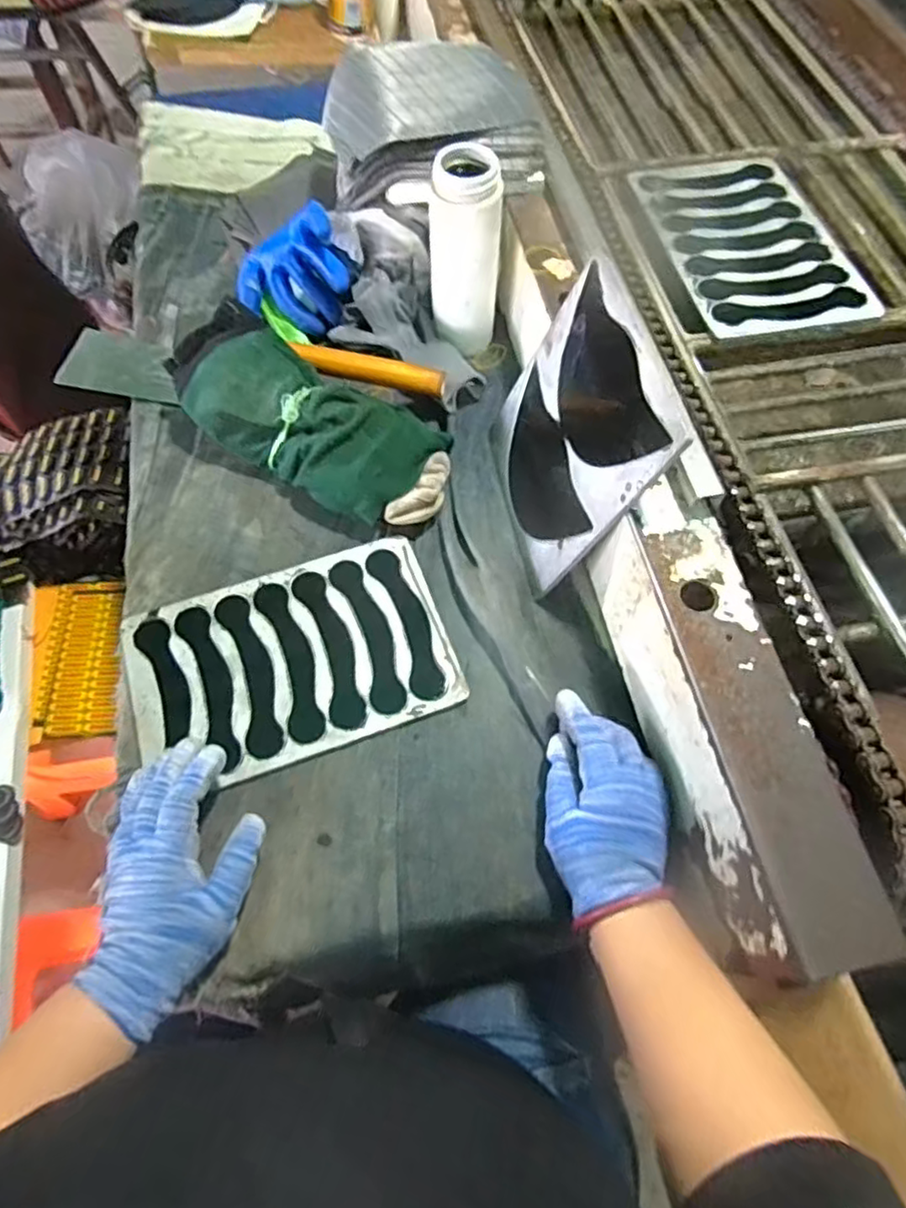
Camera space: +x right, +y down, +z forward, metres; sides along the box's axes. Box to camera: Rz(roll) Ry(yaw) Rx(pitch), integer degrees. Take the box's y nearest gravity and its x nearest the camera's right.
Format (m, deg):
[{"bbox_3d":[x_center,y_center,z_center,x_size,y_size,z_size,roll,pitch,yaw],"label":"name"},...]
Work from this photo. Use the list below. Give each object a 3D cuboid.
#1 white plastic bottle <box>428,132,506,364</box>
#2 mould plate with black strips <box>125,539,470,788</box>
[{"bbox_3d":[0.012,-0.328,0.626,0.062,0.174,0.055,0,63,-1],"label":"white plastic bottle"},{"bbox_3d":[-0.130,0.044,0.536,0.247,0.006,0.162,-17,64,-10],"label":"mould plate with black strips"}]

